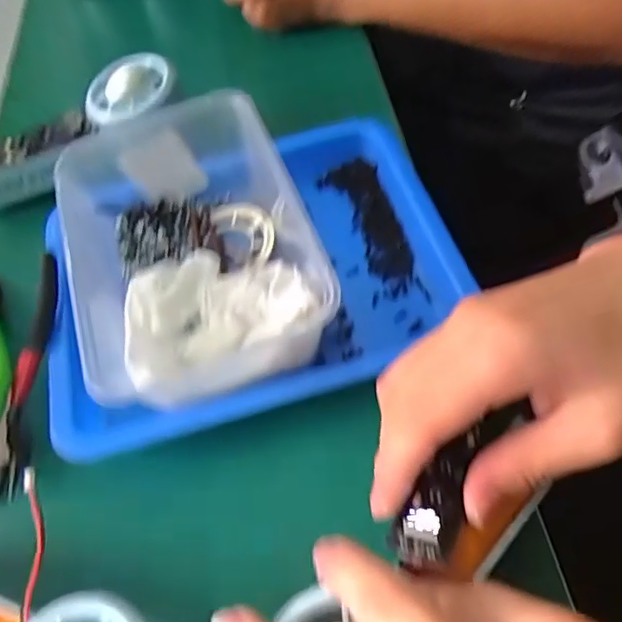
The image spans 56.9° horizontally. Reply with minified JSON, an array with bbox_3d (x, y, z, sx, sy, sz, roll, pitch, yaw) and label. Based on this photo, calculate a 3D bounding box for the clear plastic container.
[{"bbox_3d":[-0.065,-0.031,0.303,0.131,0.056,0.174,-18,56,-3],"label":"clear plastic container"}]

